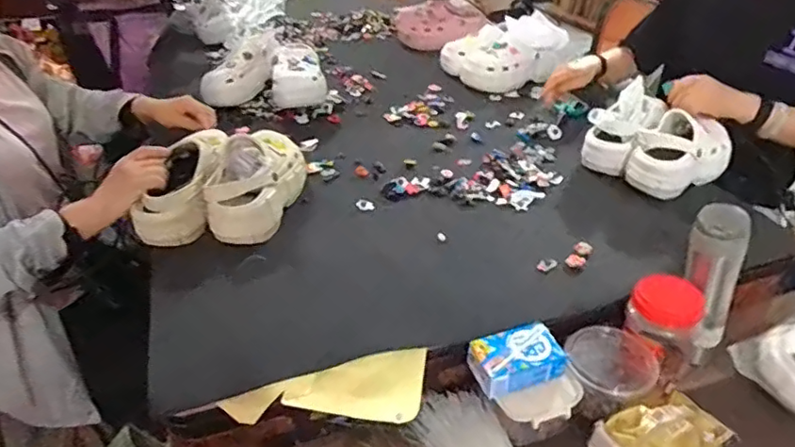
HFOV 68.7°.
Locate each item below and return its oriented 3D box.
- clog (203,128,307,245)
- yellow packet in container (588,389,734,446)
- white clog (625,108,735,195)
[{"bbox_3d":[-0.228,-0.079,0.968,0.109,0.110,0.254,4,35,6],"label":"clog"},{"bbox_3d":[0.317,0.258,0.695,0.134,0.051,0.100,-17,38,-22],"label":"yellow packet in container"},{"bbox_3d":[0.502,-0.120,1.043,0.204,0.095,0.121,-24,42,-31],"label":"white clog"}]

